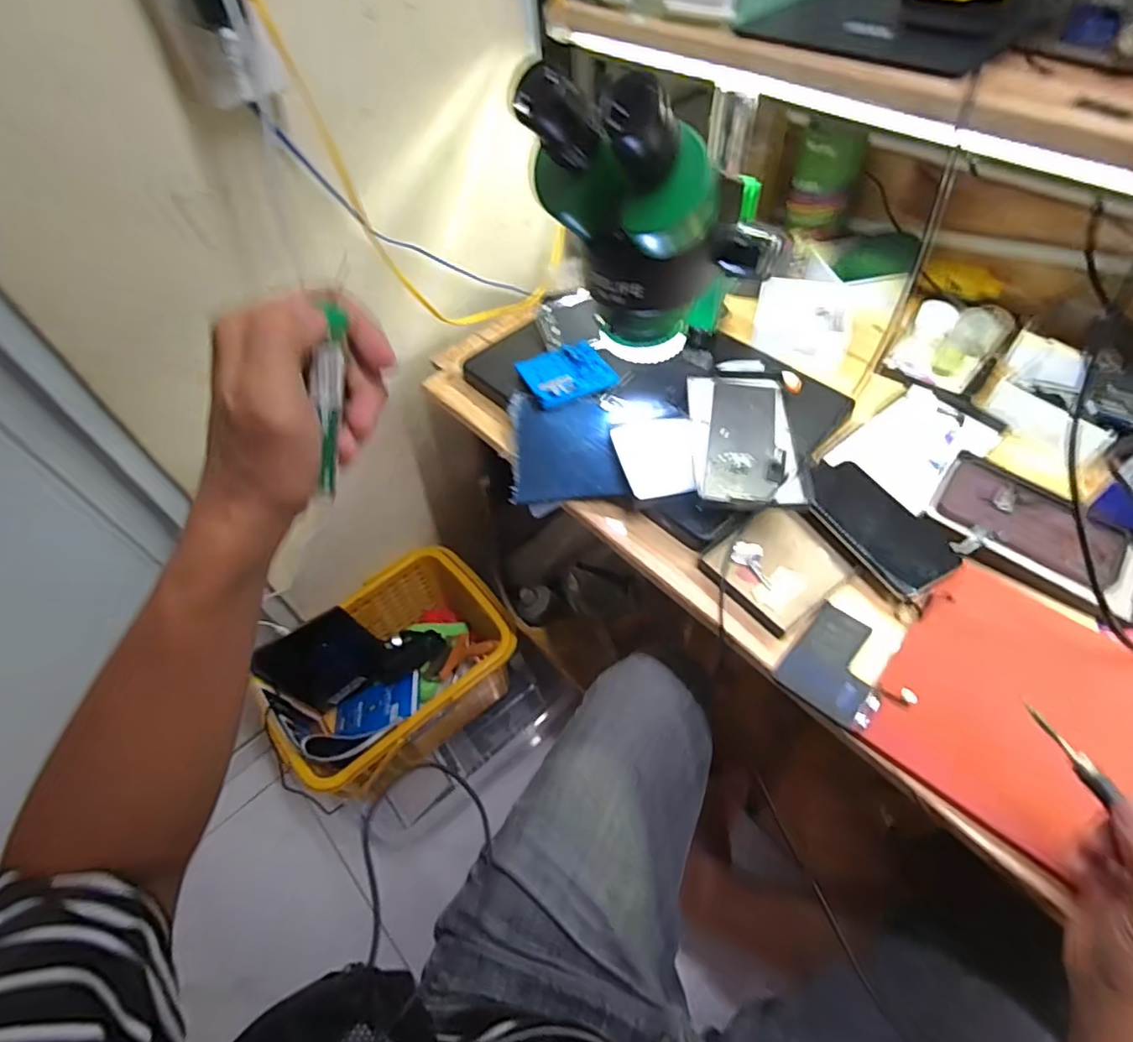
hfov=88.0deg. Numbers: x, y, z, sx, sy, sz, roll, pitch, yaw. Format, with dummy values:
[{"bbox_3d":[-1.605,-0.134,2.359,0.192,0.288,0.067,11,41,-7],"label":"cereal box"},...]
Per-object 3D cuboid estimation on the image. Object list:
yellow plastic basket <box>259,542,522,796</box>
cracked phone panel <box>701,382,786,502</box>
[{"bbox_3d":[-0.271,0.252,0.970,0.364,0.189,0.259,-39,59,-21],"label":"yellow plastic basket"},{"bbox_3d":[0.175,-0.080,0.572,0.070,0.010,0.160,8,56,12],"label":"cracked phone panel"}]

